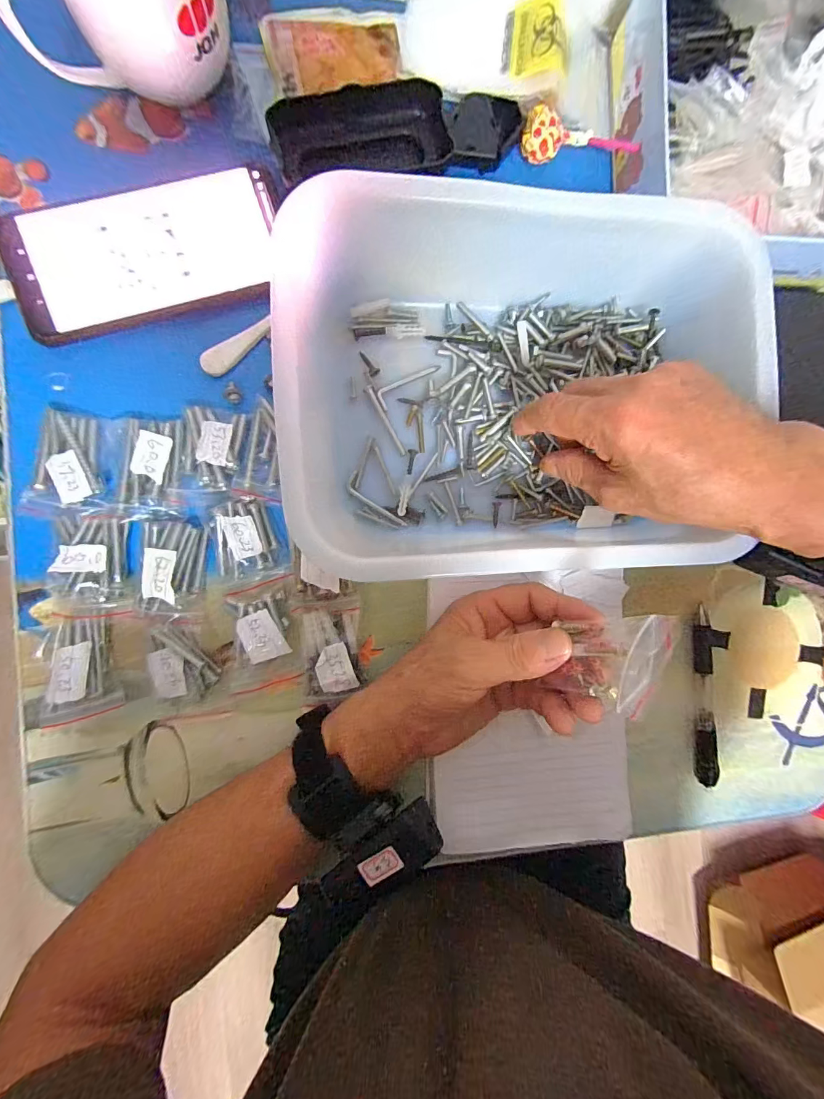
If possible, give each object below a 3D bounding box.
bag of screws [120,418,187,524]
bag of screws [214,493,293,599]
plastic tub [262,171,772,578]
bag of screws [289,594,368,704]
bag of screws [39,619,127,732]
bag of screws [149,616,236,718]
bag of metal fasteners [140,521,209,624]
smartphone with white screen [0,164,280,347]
[{"bbox_3d":[-0.162,-0.051,0.255,0.034,0.008,0.062,-1,91,-8],"label":"bag of screws"},{"bbox_3d":[-0.103,-0.004,0.260,0.046,0.009,0.056,-11,93,-8],"label":"bag of screws"},{"bbox_3d":[0.067,-0.105,0.259,0.284,0.067,0.208,-5,92,-8],"label":"plastic tub"},{"bbox_3d":[-0.052,0.066,0.267,0.040,0.009,0.063,-6,92,-8],"label":"bag of screws"},{"bbox_3d":[-0.202,0.074,0.248,0.039,0.012,0.061,-5,92,-8],"label":"bag of screws"},{"bbox_3d":[-0.142,0.075,0.257,0.046,0.009,0.067,-2,92,-8],"label":"bag of screws"},{"bbox_3d":[-0.149,0.015,0.252,0.035,0.011,0.061,4,91,-8],"label":"bag of metal fasteners"},{"bbox_3d":[-0.161,-0.187,0.252,0.158,0.007,0.090,-18,94,-8],"label":"smartphone with white screen"}]

